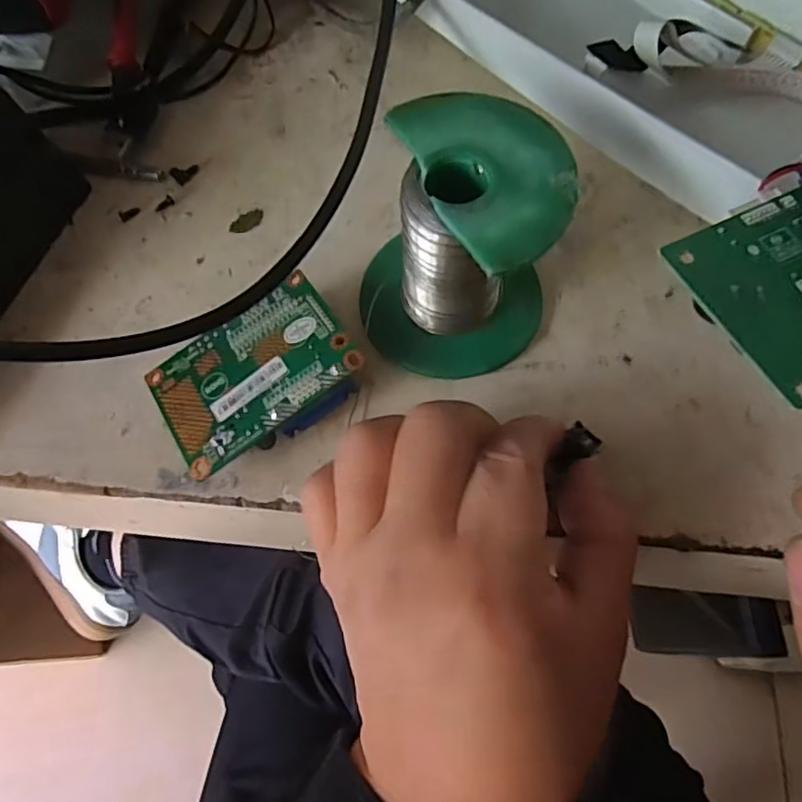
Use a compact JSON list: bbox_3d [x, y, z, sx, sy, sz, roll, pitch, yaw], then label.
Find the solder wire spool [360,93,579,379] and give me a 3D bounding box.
[{"bbox_3d":[0.019,-0.053,0.210,0.065,0.066,0.064,2,68,3],"label":"solder wire spool"}]

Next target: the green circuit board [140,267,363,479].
[{"bbox_3d":[-0.053,-0.008,0.220,0.068,0.020,0.053,-32,70,-10],"label":"green circuit board"}]

